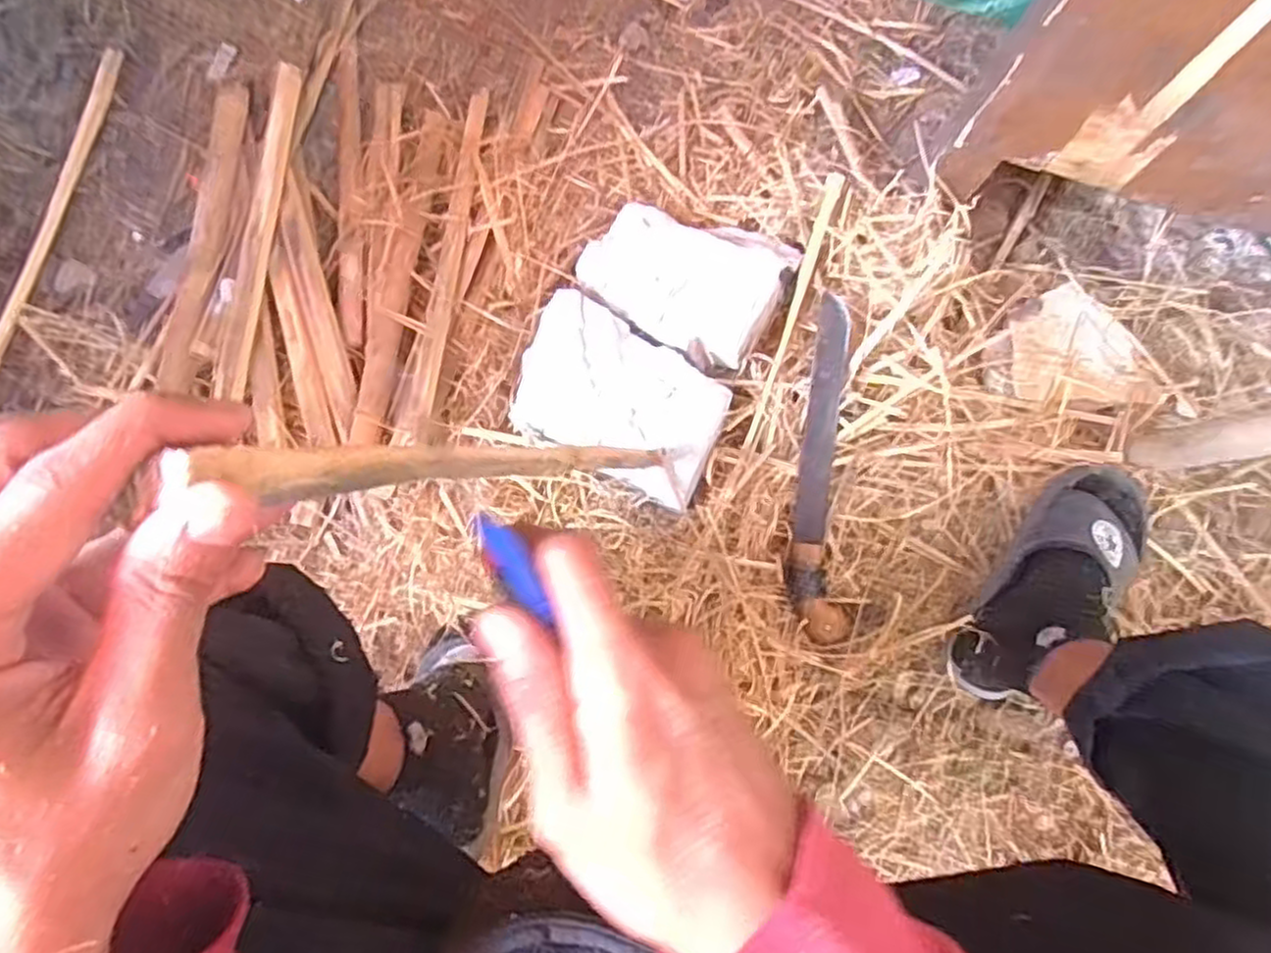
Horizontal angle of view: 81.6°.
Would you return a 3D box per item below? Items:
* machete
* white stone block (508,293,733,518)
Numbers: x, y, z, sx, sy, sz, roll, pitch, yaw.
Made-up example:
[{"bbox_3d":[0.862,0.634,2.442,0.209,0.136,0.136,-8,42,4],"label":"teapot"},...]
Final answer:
[{"bbox_3d":[0.180,-0.004,0.700,0.055,0.026,0.319,3,92,0],"label":"machete"},{"bbox_3d":[-0.015,-0.073,0.711,0.204,0.070,0.133,28,76,6],"label":"white stone block"}]

